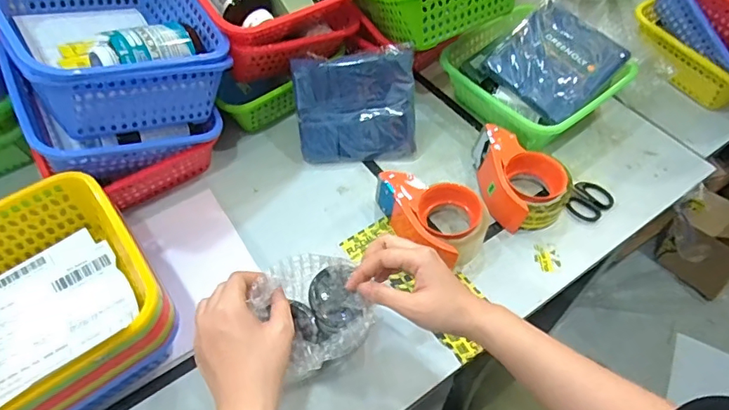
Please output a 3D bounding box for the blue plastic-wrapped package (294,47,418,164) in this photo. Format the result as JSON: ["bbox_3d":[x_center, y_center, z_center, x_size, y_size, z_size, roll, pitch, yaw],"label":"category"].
[{"bbox_3d":[-0.010,-0.136,0.700,0.167,0.155,0.028,-7,21,-2],"label":"blue plastic-wrapped package"}]

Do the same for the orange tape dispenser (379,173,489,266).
[{"bbox_3d":[0.088,0.008,0.628,0.086,0.076,0.139,-33,61,-19],"label":"orange tape dispenser"}]

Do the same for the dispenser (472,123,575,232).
[{"bbox_3d":[0.208,-0.040,0.663,0.113,0.061,0.145,-7,56,-3],"label":"dispenser"}]

